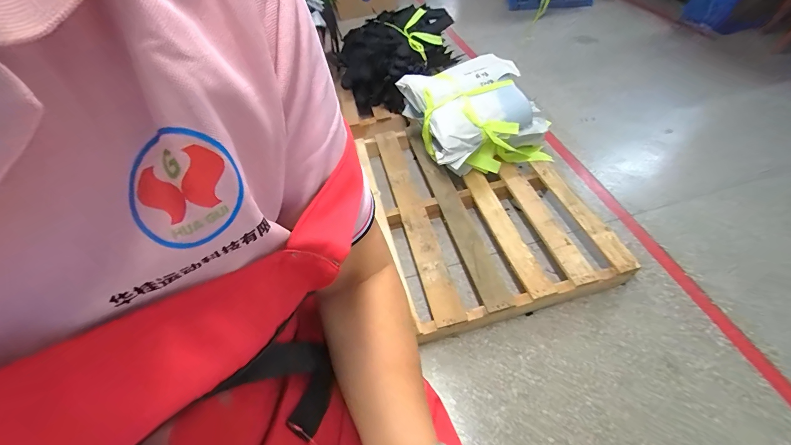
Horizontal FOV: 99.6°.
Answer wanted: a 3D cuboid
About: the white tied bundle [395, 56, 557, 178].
[{"bbox_3d":[0.329,-0.435,1.396,0.503,0.330,0.417,-20,51,-9],"label":"white tied bundle"}]

